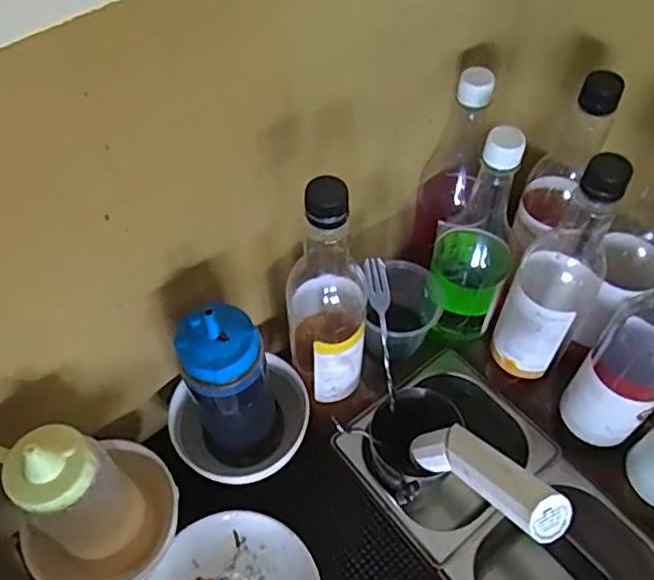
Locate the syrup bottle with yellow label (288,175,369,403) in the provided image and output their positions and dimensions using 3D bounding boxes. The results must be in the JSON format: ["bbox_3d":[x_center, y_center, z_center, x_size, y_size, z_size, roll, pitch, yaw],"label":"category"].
[{"bbox_3d":[-0.001,0.005,0.515,0.067,0.255,0.071,-2,55,0],"label":"syrup bottle with yellow label"}]

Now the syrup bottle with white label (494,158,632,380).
[{"bbox_3d":[0.198,-0.013,0.522,0.062,0.244,0.063,27,60,19],"label":"syrup bottle with white label"}]

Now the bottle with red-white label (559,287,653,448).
[{"bbox_3d":[0.259,0.041,0.491,0.069,0.255,0.080,32,61,22],"label":"bottle with red-white label"}]

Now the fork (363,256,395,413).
[{"bbox_3d":[0.052,0.043,0.550,0.019,0.161,0.009,-16,29,-10],"label":"fork"}]

